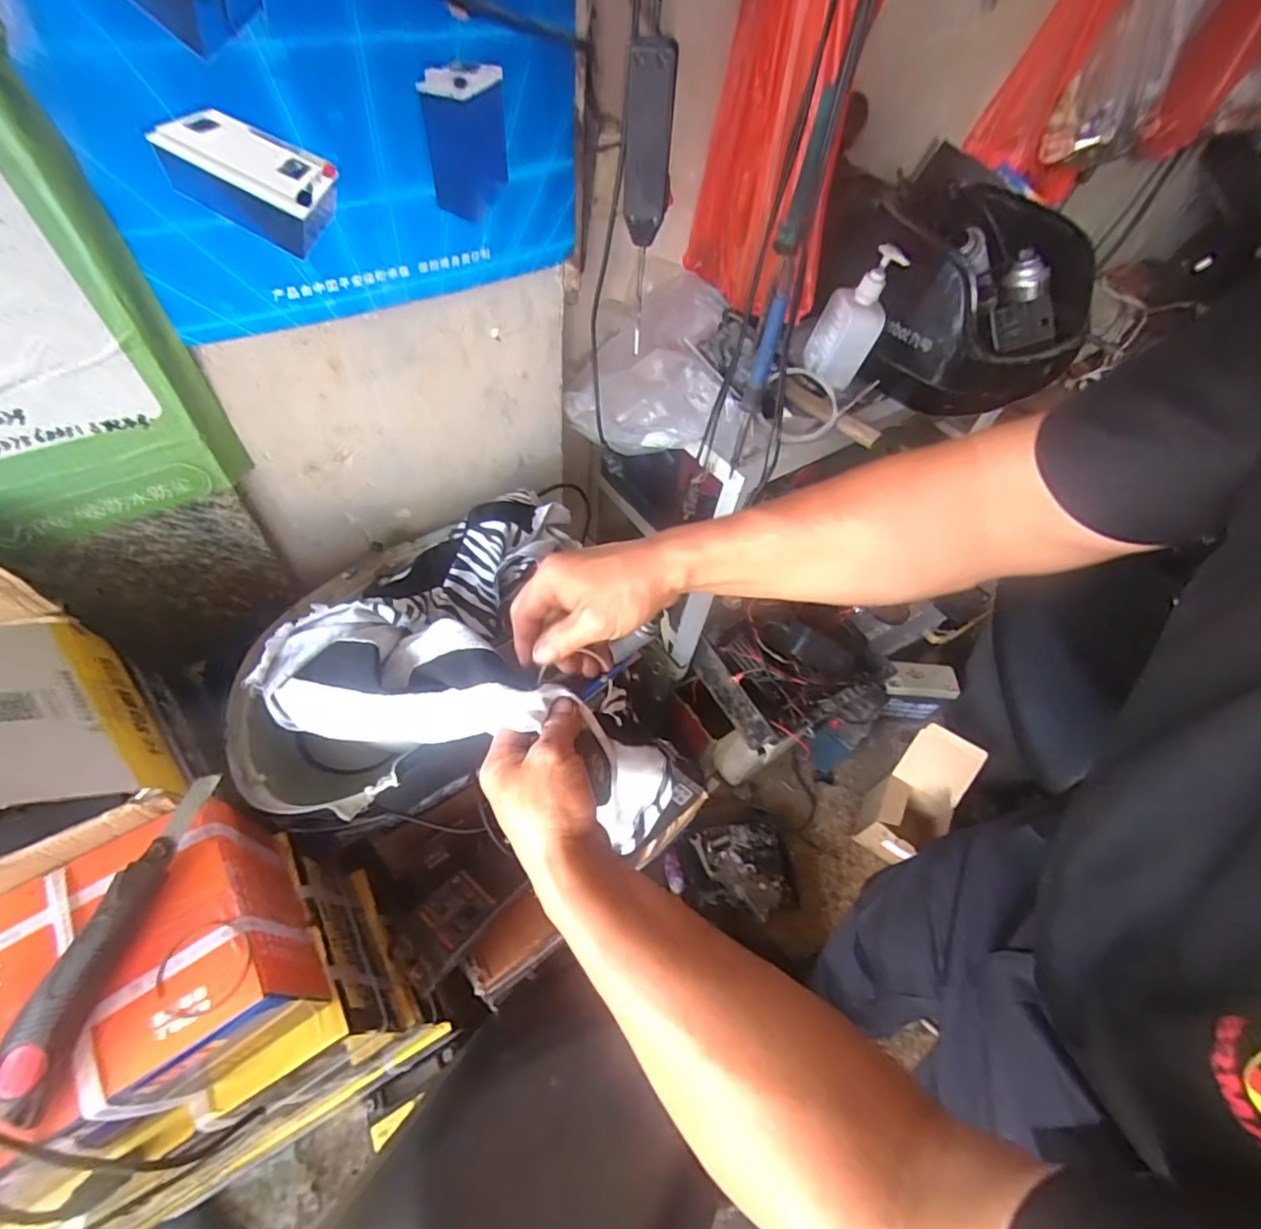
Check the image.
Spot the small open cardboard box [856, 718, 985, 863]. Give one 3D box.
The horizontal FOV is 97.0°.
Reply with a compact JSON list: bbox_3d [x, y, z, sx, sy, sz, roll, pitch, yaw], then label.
[{"bbox_3d":[0.619,0.397,1.189,0.151,0.205,0.240,32,56,16],"label":"small open cardboard box"}]

